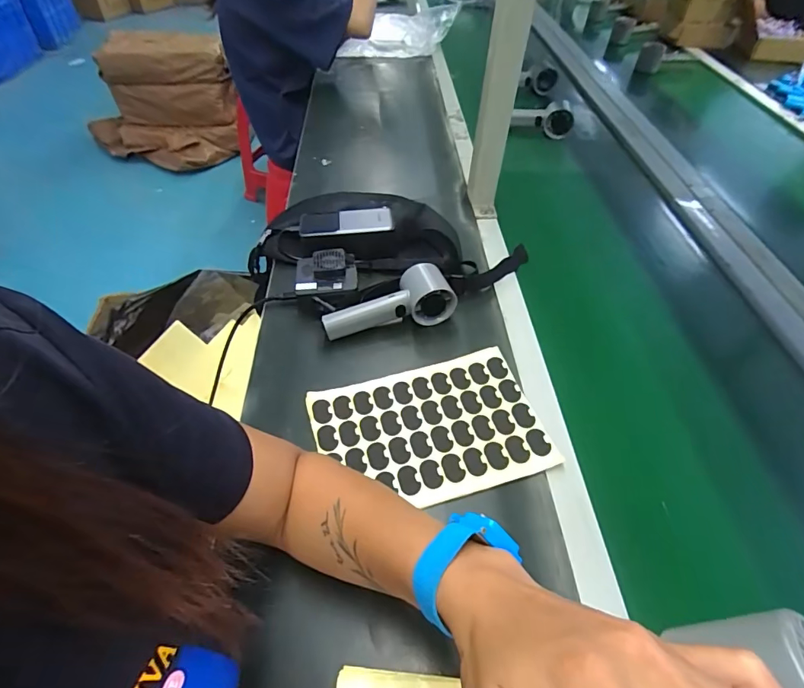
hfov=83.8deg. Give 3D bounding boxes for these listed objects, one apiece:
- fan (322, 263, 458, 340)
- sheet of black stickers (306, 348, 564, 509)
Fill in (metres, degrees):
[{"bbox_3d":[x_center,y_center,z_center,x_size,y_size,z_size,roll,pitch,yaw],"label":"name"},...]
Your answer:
[{"bbox_3d":[-0.018,-0.053,0.548,0.160,0.056,0.057,-10,50,-10],"label":"fan"},{"bbox_3d":[0.026,0.087,0.454,0.219,0.007,0.145,-14,51,-8],"label":"sheet of black stickers"}]

